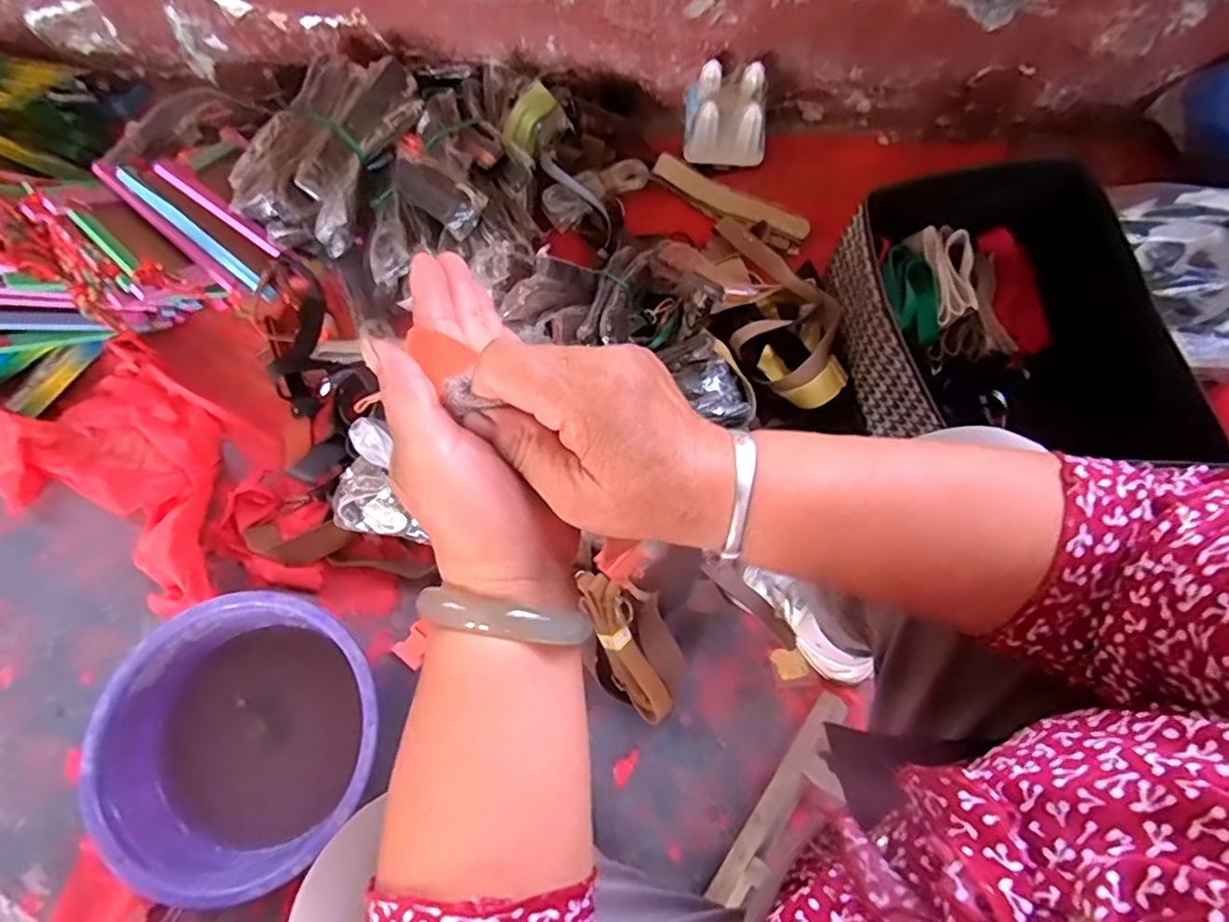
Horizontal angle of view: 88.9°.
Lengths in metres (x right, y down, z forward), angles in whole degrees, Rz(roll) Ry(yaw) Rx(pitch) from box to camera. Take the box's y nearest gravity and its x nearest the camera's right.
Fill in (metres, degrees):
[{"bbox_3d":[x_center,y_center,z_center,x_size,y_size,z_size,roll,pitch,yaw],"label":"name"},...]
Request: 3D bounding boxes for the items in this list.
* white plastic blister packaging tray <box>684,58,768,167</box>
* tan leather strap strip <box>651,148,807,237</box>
[{"bbox_3d":[0.169,-0.518,0.946,0.123,0.117,0.098,5,72,2],"label":"white plastic blister packaging tray"},{"bbox_3d":[0.179,-0.403,0.963,0.252,0.011,0.042,27,91,3],"label":"tan leather strap strip"}]

